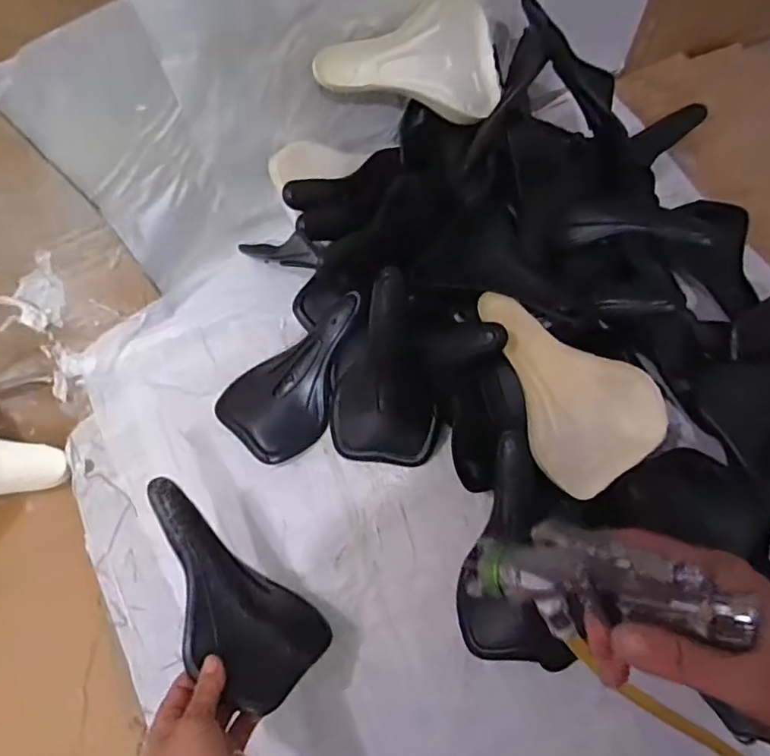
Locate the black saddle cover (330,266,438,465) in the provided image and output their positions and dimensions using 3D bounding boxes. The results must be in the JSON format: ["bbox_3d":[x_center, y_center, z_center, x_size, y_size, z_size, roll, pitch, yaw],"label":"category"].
[{"bbox_3d":[-0.011,-0.008,0.600,0.116,0.056,0.214,-2,110,20],"label":"black saddle cover"}]

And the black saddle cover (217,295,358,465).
[{"bbox_3d":[-0.091,-0.002,0.632,0.110,0.035,0.204,43,89,6],"label":"black saddle cover"}]

